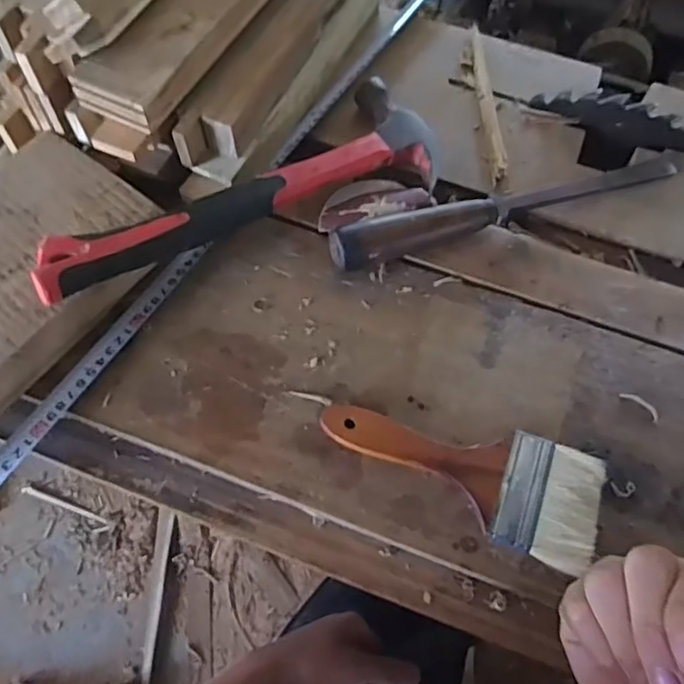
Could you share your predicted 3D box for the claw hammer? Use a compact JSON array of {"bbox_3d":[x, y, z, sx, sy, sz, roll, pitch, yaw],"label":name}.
[{"bbox_3d":[-0.062,-0.108,0.464,0.324,0.065,0.110,-35,70,-17],"label":"claw hammer"}]

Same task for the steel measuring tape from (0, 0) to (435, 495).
[{"bbox_3d":[-0.109,-0.072,0.489,0.032,0.007,0.742,32,68,11],"label":"steel measuring tape"}]

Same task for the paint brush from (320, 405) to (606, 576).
[{"bbox_3d":[0.077,0.082,0.409,0.183,0.011,0.074,19,65,7],"label":"paint brush"}]

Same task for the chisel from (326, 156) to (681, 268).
[{"bbox_3d":[0.137,-0.116,0.499,0.306,0.038,0.050,-17,66,-10],"label":"chisel"}]

